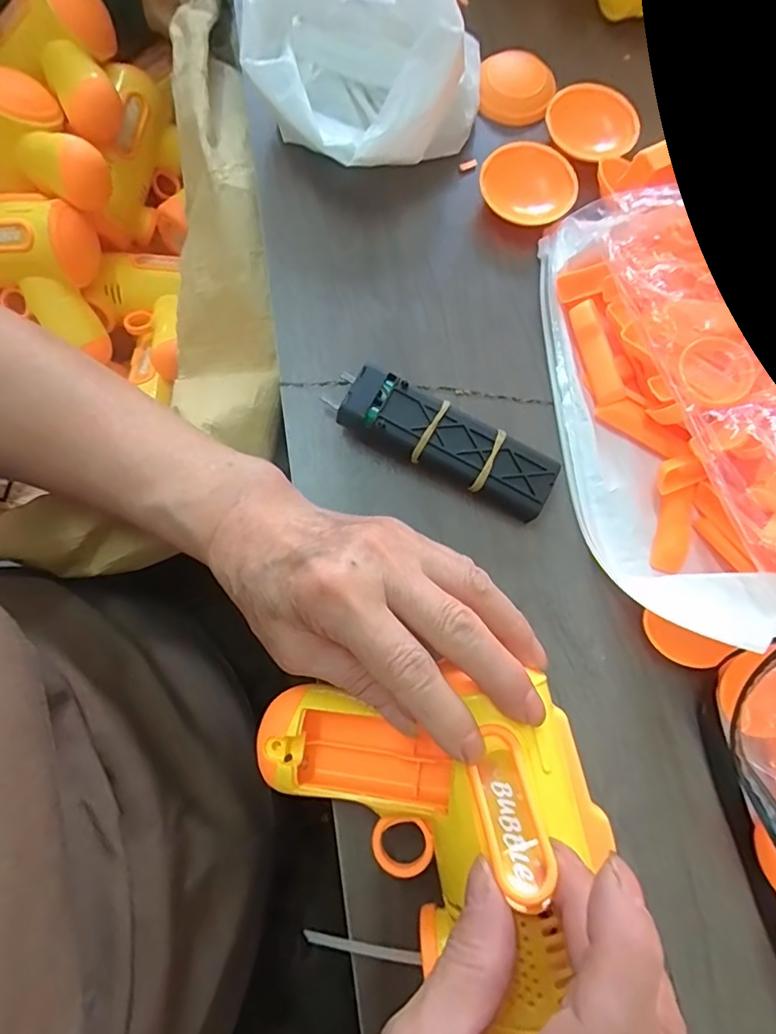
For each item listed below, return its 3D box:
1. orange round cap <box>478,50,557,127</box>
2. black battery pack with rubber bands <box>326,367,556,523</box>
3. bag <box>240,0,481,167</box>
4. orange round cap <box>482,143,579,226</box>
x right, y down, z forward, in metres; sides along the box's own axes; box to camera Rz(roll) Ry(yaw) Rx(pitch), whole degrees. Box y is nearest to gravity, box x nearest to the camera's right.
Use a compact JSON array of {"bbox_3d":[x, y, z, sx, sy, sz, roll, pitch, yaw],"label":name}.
[{"bbox_3d":[0.080,-0.266,0.339,0.045,0.016,0.045,3,75,-1],"label":"orange round cap"},{"bbox_3d":[0.028,-0.037,0.270,0.112,0.024,0.030,25,76,4],"label":"black battery pack with rubber bands"},{"bbox_3d":[-0.007,-0.261,0.301,0.117,0.073,0.138,40,78,8],"label":"bag"},{"bbox_3d":[0.082,-0.191,0.312,0.054,0.012,0.050,0,75,-2],"label":"orange round cap"}]

